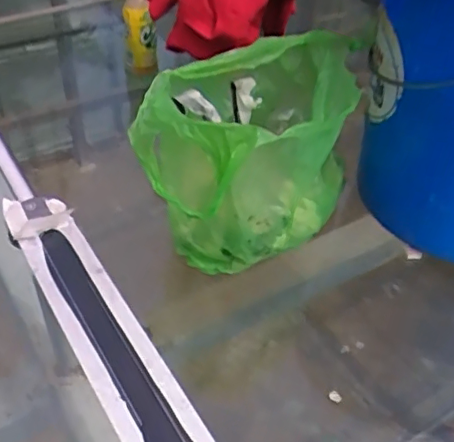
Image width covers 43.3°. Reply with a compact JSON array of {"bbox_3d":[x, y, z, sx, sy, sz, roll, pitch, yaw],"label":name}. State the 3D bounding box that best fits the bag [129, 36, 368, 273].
[{"bbox_3d":[0.035,-0.099,0.665,0.206,0.189,0.276,23,47,19],"label":"bag"}]

